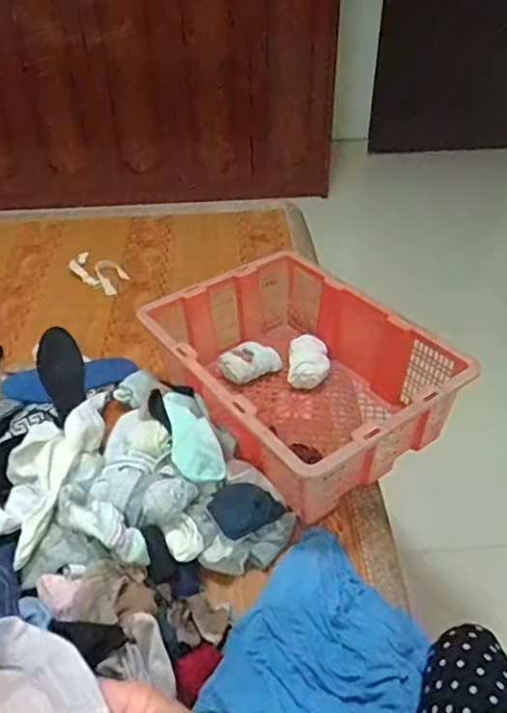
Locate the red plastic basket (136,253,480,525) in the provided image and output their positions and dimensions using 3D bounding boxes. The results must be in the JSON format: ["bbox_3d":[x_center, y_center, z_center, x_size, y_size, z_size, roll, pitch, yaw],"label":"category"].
[{"bbox_3d":[0.078,0.012,0.945,0.369,0.172,0.441,-25,45,-26],"label":"red plastic basket"}]

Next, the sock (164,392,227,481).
[{"bbox_3d":[-0.100,0.117,0.879,0.067,0.031,0.182,-14,41,-15],"label":"sock"}]

